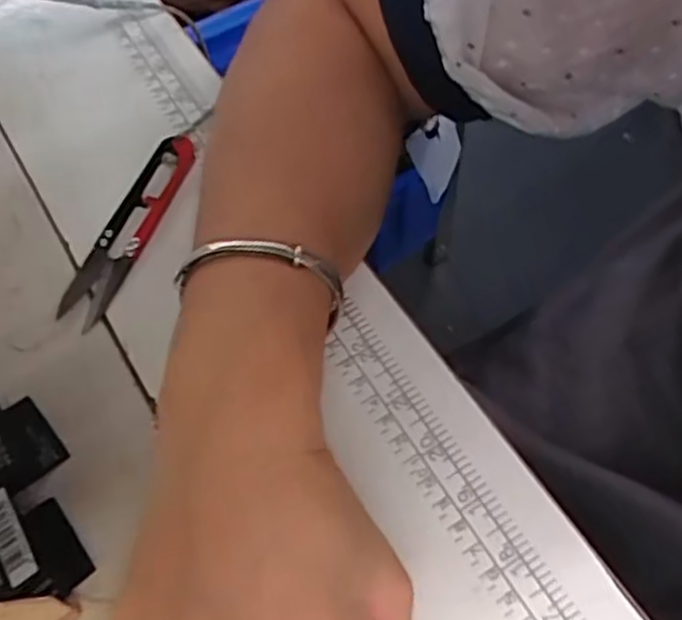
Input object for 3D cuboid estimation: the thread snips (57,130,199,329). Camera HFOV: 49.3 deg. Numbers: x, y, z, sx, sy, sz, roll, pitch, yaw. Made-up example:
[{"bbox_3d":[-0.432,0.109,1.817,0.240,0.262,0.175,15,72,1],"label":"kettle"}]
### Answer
[{"bbox_3d":[-0.098,-0.039,0.348,0.023,0.013,0.101,20,62,14],"label":"thread snips"}]

